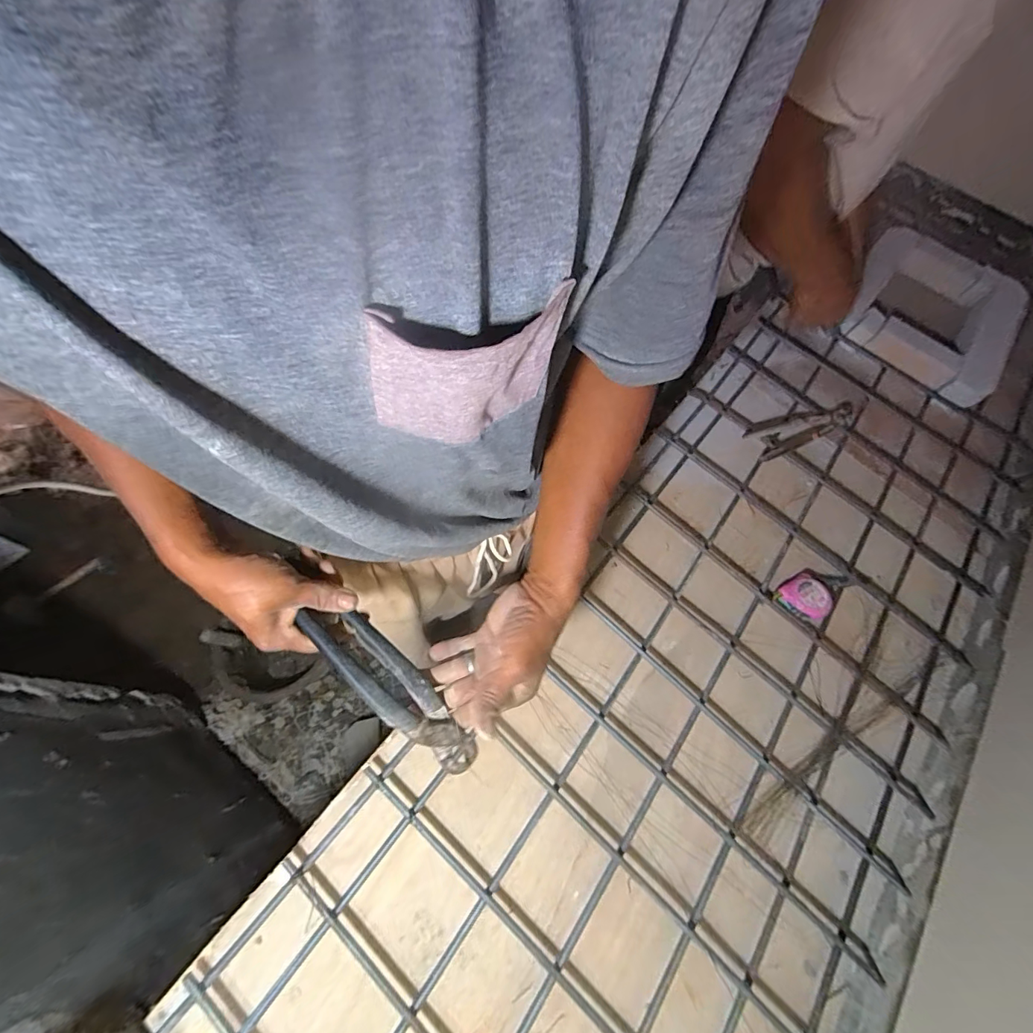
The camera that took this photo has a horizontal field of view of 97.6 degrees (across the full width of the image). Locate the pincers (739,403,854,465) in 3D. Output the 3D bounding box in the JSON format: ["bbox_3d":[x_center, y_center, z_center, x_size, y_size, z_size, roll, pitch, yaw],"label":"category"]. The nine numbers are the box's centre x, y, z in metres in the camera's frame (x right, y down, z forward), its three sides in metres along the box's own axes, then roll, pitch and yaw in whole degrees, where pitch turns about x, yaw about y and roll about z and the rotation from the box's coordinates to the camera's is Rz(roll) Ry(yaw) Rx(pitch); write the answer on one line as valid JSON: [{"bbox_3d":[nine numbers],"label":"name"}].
[{"bbox_3d":[0.539,-0.174,0.835,0.262,0.037,0.074,-20,69,-16],"label":"pincers"}]

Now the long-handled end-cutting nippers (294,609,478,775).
[{"bbox_3d":[-0.108,0.143,0.388,0.185,0.019,0.046,40,68,8],"label":"long-handled end-cutting nippers"}]

